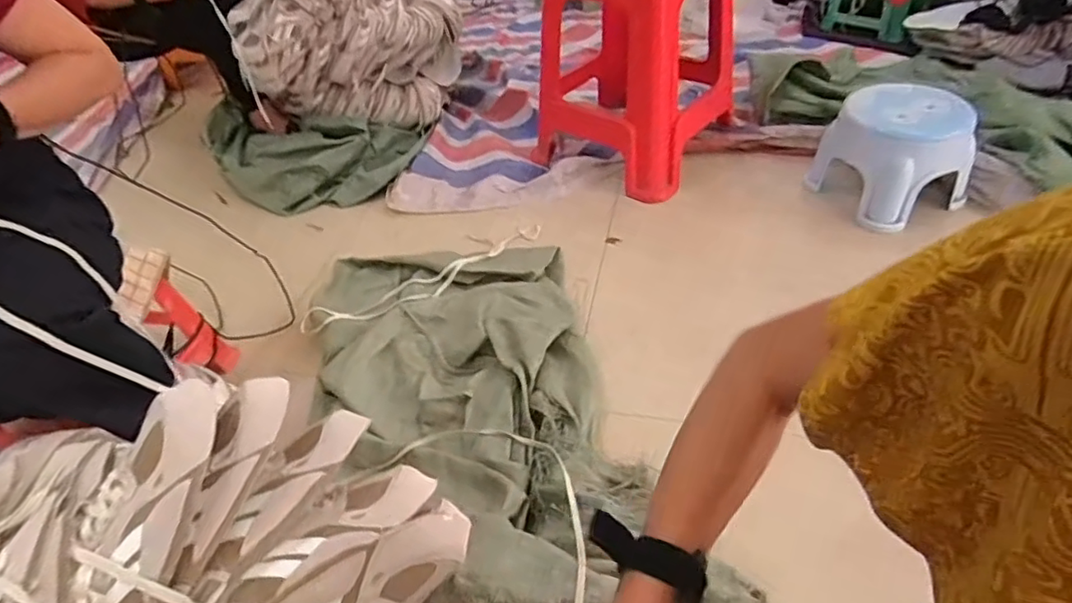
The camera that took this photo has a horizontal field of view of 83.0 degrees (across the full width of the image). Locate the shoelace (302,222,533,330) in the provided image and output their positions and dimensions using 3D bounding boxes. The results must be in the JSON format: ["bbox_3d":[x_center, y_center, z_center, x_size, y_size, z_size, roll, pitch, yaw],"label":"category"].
[{"bbox_3d":[-0.196,-0.046,1.208,0.529,0.034,0.105,-27,46,-22],"label":"shoelace"}]

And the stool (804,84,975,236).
[{"bbox_3d":[0.758,-0.311,1.260,0.229,0.199,0.230,-19,43,-14],"label":"stool"}]

